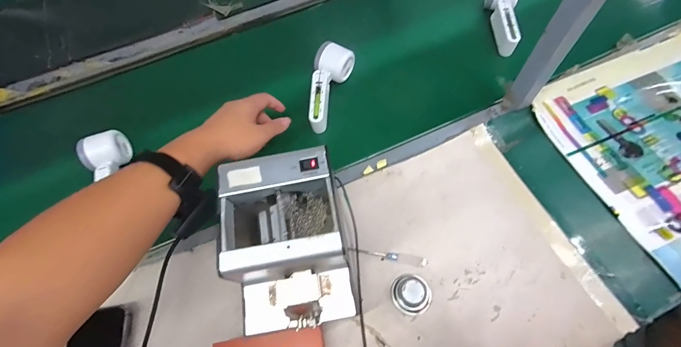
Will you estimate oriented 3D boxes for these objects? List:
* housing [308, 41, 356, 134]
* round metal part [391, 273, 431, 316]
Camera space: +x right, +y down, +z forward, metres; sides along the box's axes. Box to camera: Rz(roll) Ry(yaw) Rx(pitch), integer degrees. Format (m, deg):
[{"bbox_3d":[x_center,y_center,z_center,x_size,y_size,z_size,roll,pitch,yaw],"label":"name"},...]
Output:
[{"bbox_3d":[-0.031,-0.146,0.555,0.060,0.067,0.157,19,66,14],"label":"housing"},{"bbox_3d":[0.091,0.152,0.411,0.050,0.027,0.049,-2,62,3],"label":"round metal part"}]

